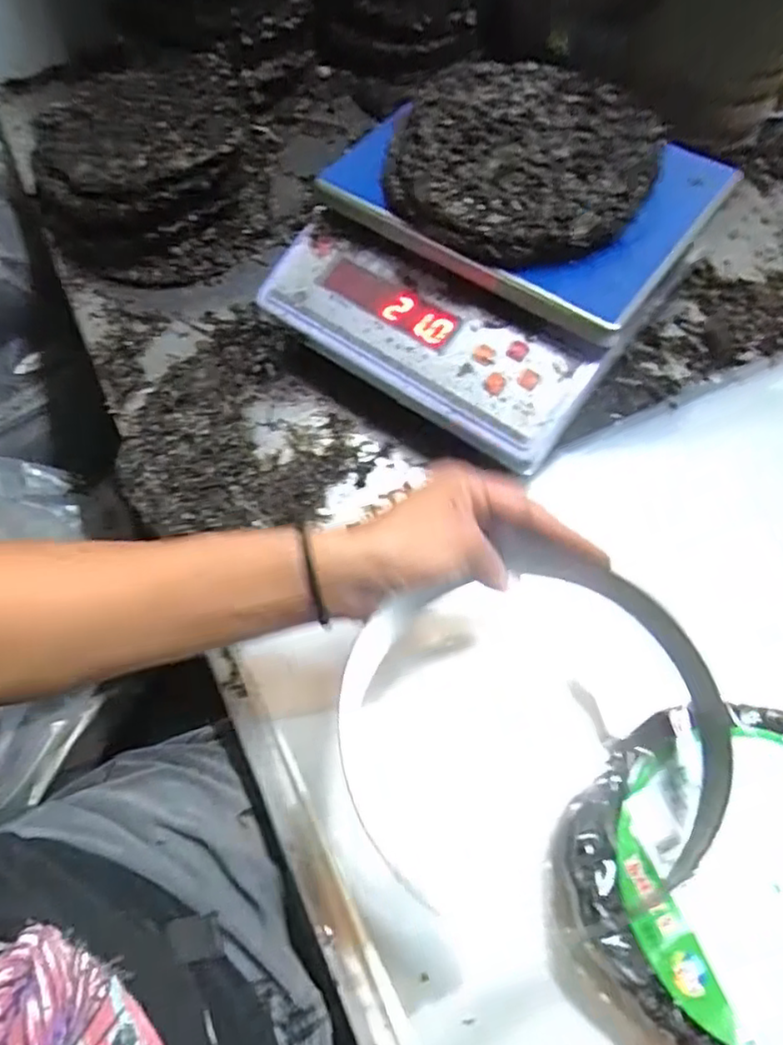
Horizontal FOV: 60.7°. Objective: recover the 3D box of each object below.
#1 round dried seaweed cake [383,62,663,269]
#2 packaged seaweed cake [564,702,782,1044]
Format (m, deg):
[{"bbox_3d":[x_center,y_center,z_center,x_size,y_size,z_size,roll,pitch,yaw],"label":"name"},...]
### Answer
[{"bbox_3d":[0.107,-0.282,0.512,0.184,0.032,0.207,37,68,19],"label":"round dried seaweed cake"},{"bbox_3d":[0.187,0.175,0.342,0.177,0.016,0.159,-30,65,-14],"label":"packaged seaweed cake"}]

